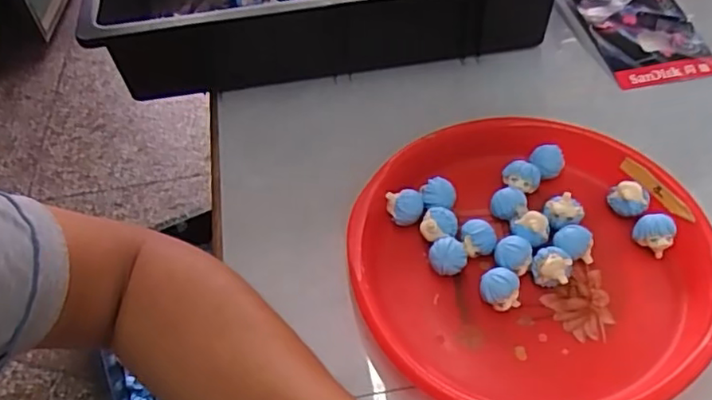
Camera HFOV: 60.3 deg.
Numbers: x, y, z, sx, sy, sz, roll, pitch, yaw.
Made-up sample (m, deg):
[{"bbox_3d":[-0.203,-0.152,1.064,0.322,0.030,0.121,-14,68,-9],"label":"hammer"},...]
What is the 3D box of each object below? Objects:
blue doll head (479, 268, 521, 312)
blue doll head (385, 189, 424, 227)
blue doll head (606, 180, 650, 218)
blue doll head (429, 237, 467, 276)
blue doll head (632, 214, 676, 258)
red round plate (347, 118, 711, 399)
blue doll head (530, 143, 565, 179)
[{"bbox_3d":[0.102,0.065,0.435,0.028,0.025,0.024,6,50,11],"label":"blue doll head"},{"bbox_3d":[0.038,0.007,0.486,0.028,0.021,0.025,-4,49,3],"label":"blue doll head"},{"bbox_3d":[0.212,-0.002,0.477,0.029,0.021,0.021,23,55,23],"label":"blue doll head"},{"bbox_3d":[0.067,0.044,0.454,0.025,0.029,0.024,-7,49,0],"label":"blue doll head"},{"bbox_3d":[0.222,0.026,0.459,0.027,0.025,0.024,27,57,26],"label":"blue doll head"},{"bbox_3d":[0.126,0.044,0.450,0.247,0.041,0.246,-3,49,3],"label":"red round plate"},{"bbox_3d":[0.157,-0.032,0.503,0.026,0.020,0.020,20,54,21],"label":"blue doll head"}]

